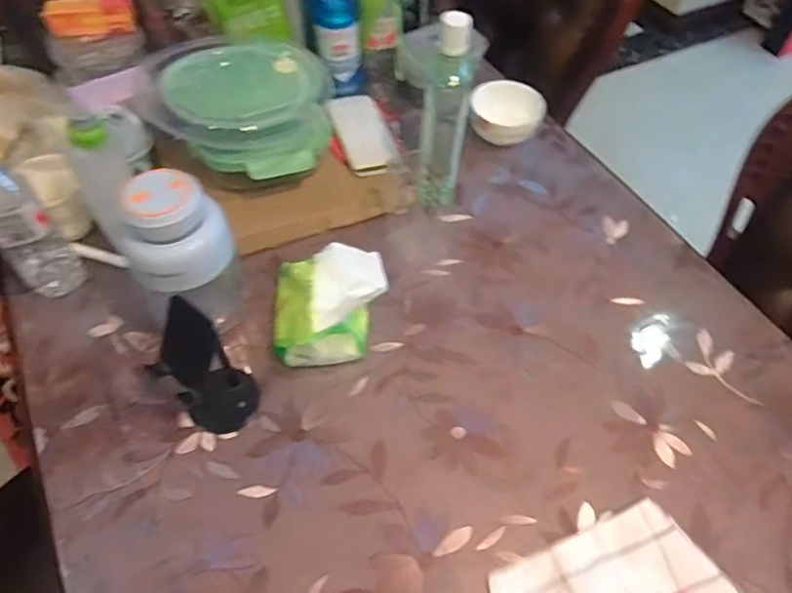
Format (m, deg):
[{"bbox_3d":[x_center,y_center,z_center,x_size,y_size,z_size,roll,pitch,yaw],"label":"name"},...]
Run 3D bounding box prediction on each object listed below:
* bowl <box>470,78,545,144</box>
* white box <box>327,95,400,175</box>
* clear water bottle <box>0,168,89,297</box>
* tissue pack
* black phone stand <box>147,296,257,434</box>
[{"bbox_3d":[0.176,-0.293,0.905,0.114,0.057,0.104,9,55,7],"label":"bowl"},{"bbox_3d":[-0.047,-0.251,0.881,0.083,0.026,0.163,-16,56,-11],"label":"white box"},{"bbox_3d":[-0.433,-0.080,0.660,0.066,0.225,0.053,-38,63,-24],"label":"clear water bottle"},{"bbox_3d":[-0.078,0.010,0.688,0.135,0.086,0.131,-5,54,-3],"label":"tissue pack"},{"bbox_3d":[-0.191,0.073,0.580,0.070,0.174,0.078,32,60,21],"label":"black phone stand"}]

